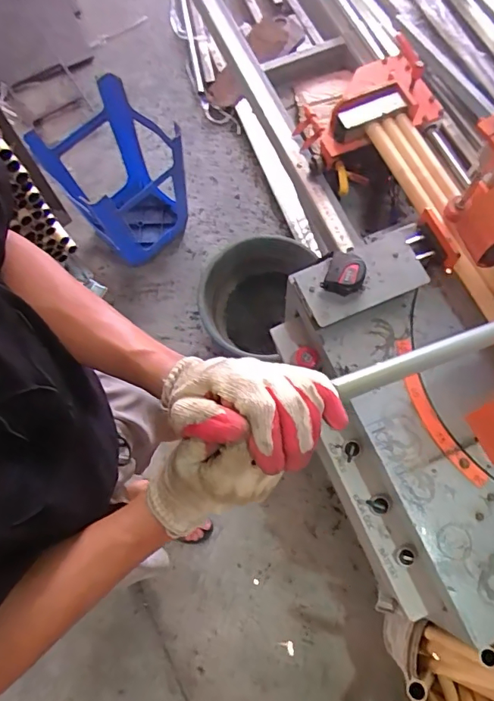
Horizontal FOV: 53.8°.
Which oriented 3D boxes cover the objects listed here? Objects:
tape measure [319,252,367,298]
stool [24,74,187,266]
[{"bbox_3d":[0.162,-0.127,0.800,0.066,0.037,0.073,22,73,9],"label":"tape measure"},{"bbox_3d":[-0.395,-0.539,1.540,0.356,0.415,0.327,40,76,14],"label":"stool"}]

